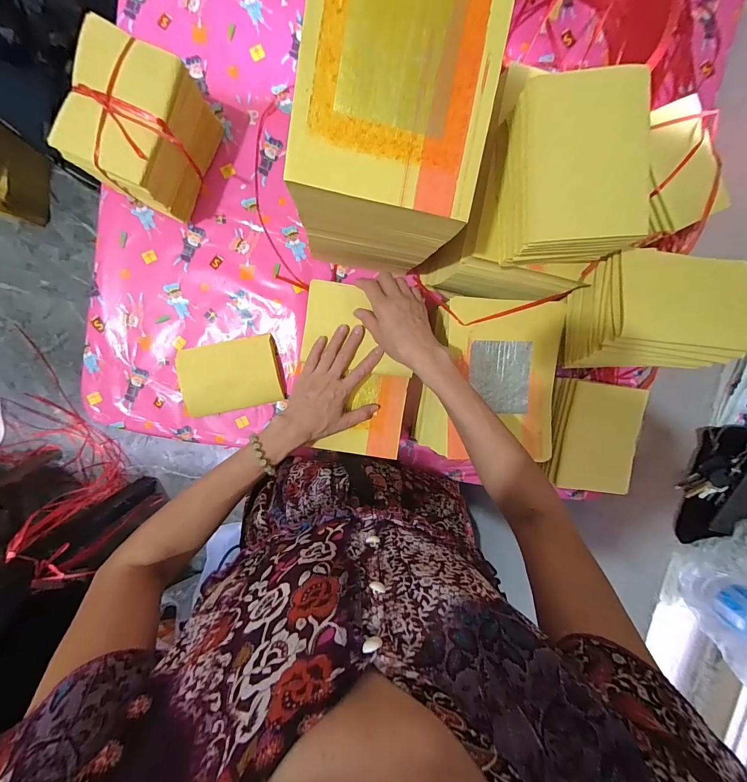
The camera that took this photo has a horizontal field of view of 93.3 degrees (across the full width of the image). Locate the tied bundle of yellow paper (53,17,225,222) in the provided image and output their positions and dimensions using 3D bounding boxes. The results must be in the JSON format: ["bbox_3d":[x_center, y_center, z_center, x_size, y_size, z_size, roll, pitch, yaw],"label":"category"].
[{"bbox_3d":[-0.325,-0.366,0.506,0.124,0.148,0.165,24,95,-7],"label":"tied bundle of yellow paper"}]

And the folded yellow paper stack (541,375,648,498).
[{"bbox_3d":[0.336,0.070,0.537,0.130,0.046,0.160,8,97,-5],"label":"folded yellow paper stack"}]

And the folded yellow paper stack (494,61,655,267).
[{"bbox_3d":[0.215,-0.242,0.390,0.123,0.072,0.183,-3,98,-4],"label":"folded yellow paper stack"}]

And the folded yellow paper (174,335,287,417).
[{"bbox_3d":[-0.246,-0.026,0.613,0.165,0.029,0.117,-11,98,-3],"label":"folded yellow paper"}]

